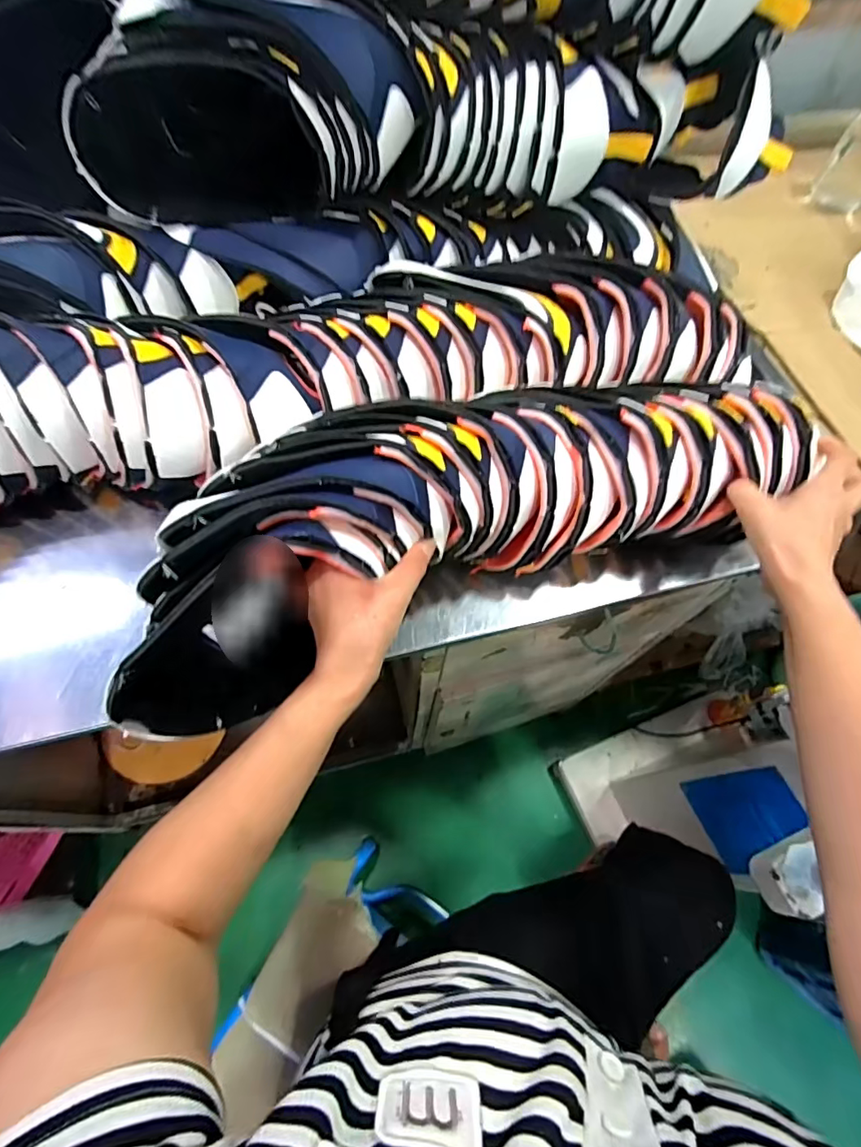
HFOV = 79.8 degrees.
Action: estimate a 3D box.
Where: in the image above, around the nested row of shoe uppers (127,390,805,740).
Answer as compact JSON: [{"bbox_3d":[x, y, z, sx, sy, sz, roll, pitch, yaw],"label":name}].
[{"bbox_3d":[0.040,-0.054,0.420,0.587,0.158,0.135,-19,66,-8],"label":"nested row of shoe uppers"}]

